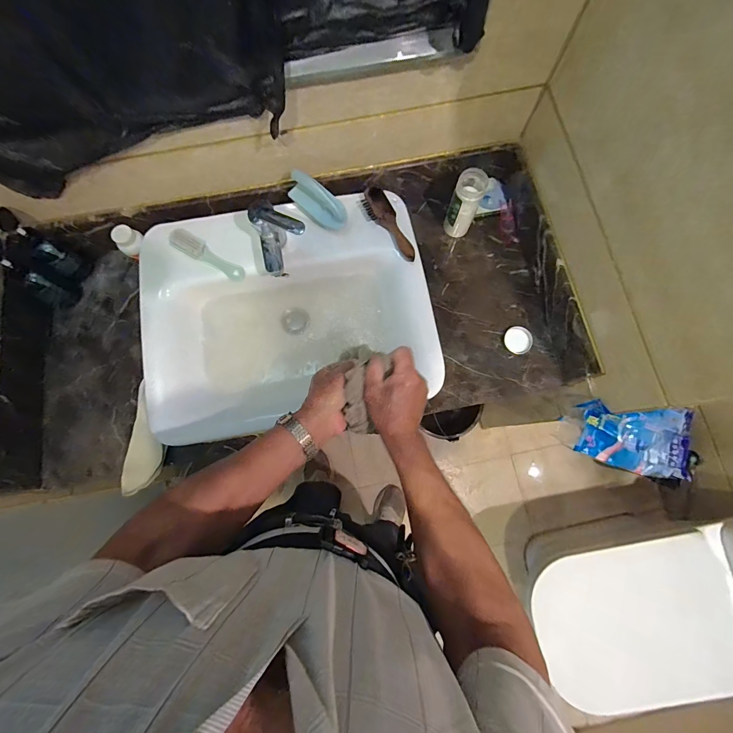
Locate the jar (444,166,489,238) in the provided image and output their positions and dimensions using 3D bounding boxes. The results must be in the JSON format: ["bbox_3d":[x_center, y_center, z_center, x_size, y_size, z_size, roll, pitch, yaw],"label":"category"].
[{"bbox_3d":[0.210,-0.346,0.773,0.058,0.139,0.070,21,79,5],"label":"jar"}]

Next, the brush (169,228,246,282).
[{"bbox_3d":[-0.315,-0.219,0.705,0.166,0.032,0.043,34,81,7],"label":"brush"}]

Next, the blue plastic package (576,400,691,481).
[{"bbox_3d":[0.523,0.142,0.690,0.213,0.032,0.134,8,105,3],"label":"blue plastic package"}]

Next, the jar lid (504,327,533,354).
[{"bbox_3d":[0.327,-0.057,0.764,0.058,0.010,0.056,0,78,0],"label":"jar lid"}]

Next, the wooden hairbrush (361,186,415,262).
[{"bbox_3d":[0.047,-0.279,0.702,0.047,0.023,0.171,-31,80,-6],"label":"wooden hairbrush"}]

